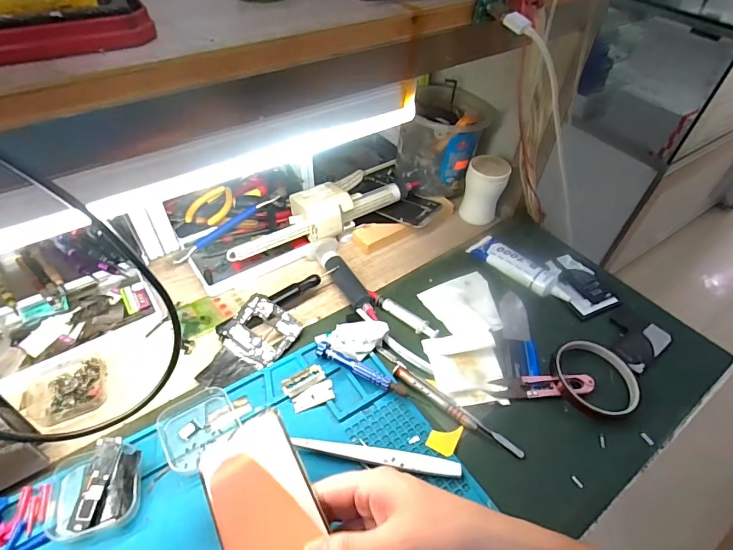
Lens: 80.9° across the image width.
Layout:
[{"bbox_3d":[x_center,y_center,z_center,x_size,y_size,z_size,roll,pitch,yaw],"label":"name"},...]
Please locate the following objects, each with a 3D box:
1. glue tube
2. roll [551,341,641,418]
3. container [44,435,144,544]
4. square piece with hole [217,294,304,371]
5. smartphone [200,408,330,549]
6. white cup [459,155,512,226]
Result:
[{"bbox_3d":[0.190,-0.010,0.532,0.045,0.023,0.130,-28,55,-26],"label":"glue tube"},{"bbox_3d":[0.232,0.104,0.433,0.084,0.018,0.075,0,47,-4],"label":"roll"},{"bbox_3d":[-0.218,0.170,0.344,0.066,0.019,0.066,-7,48,-10],"label":"container"},{"bbox_3d":[-0.112,0.061,0.457,0.070,0.004,0.067,41,68,13],"label":"square piece with hole"},{"bbox_3d":[-0.062,0.181,0.293,0.071,0.010,0.160,-29,63,-5],"label":"smartphone"},{"bbox_3d":[0.162,-0.118,0.594,0.053,0.078,0.051,18,49,13],"label":"white cup"}]

